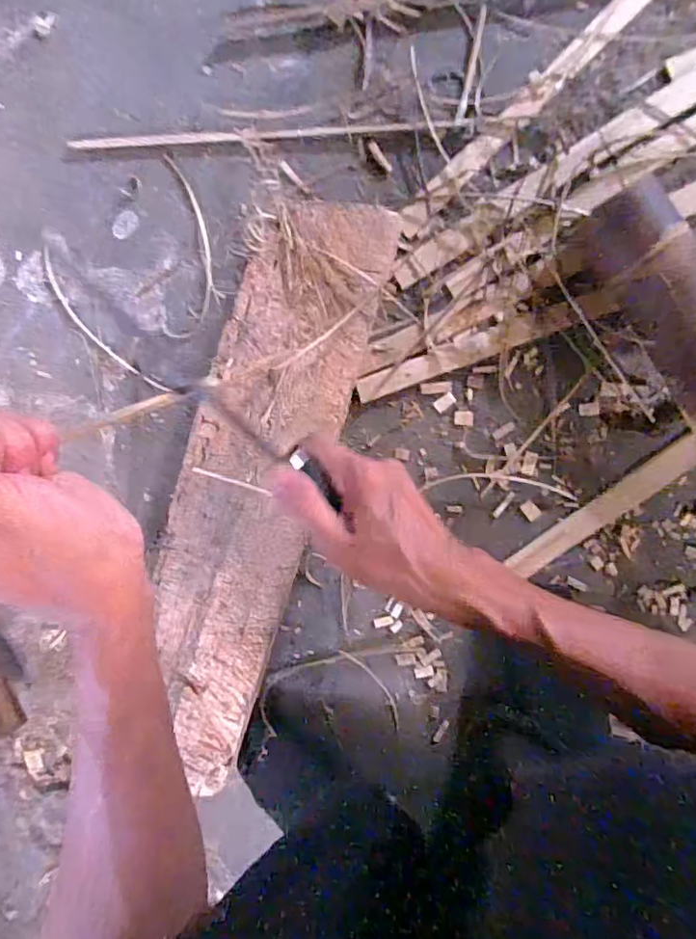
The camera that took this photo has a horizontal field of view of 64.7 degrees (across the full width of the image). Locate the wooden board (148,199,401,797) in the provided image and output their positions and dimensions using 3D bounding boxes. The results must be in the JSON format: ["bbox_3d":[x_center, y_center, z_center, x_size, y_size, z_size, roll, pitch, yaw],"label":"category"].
[{"bbox_3d":[-0.085,0.027,0.488,0.127,0.051,0.521,16,93,3],"label":"wooden board"}]

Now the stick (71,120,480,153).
[{"bbox_3d":[-0.072,-0.303,0.495,0.360,0.009,0.016,-1,92,4],"label":"stick"}]

